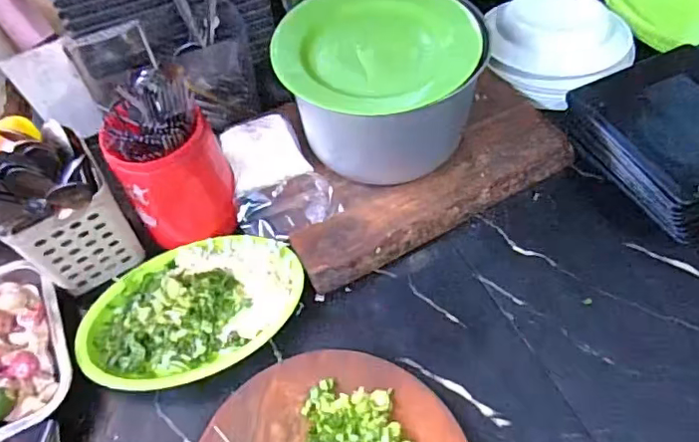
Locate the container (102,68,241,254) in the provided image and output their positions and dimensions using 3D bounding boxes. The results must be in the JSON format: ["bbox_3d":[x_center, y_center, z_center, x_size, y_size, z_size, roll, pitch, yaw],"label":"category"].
[{"bbox_3d":[-0.198,-0.067,0.617,0.109,0.159,0.109,-21,56,-10],"label":"container"}]

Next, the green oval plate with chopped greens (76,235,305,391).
[{"bbox_3d":[-0.172,0.087,0.601,0.237,0.036,0.150,-21,56,-10],"label":"green oval plate with chopped greens"}]

